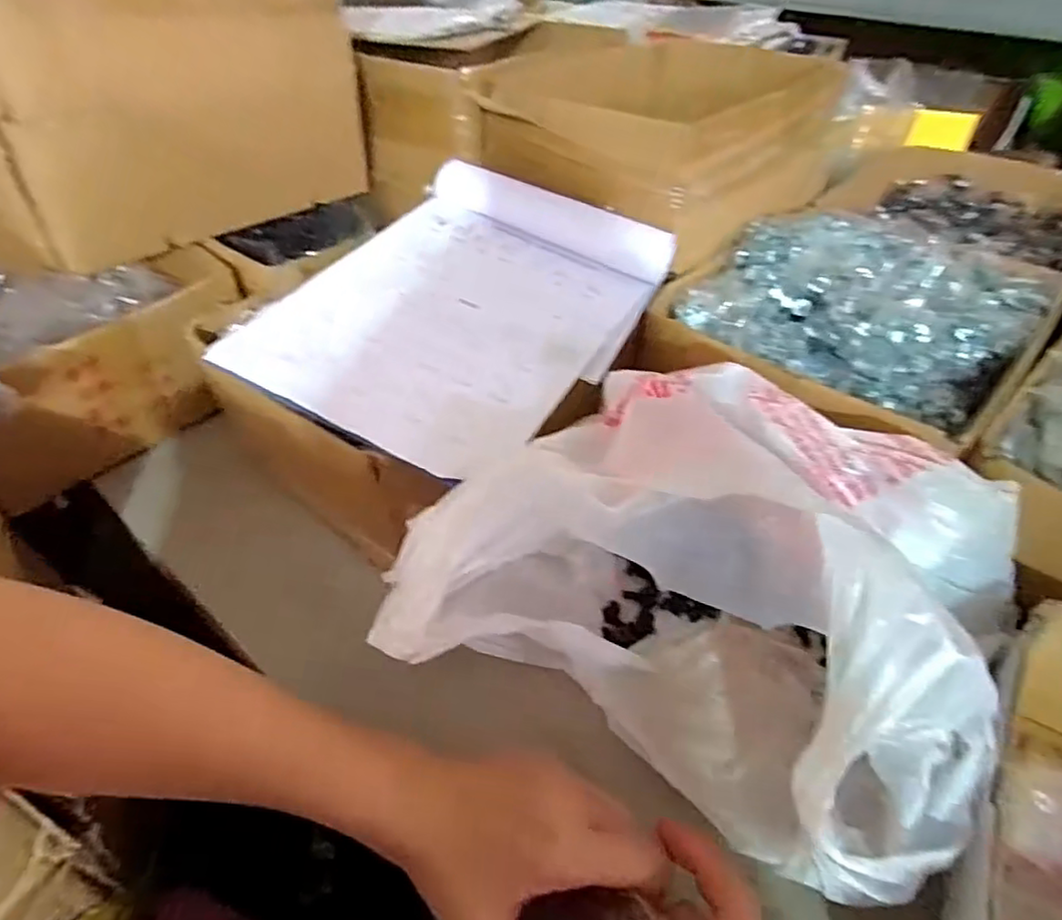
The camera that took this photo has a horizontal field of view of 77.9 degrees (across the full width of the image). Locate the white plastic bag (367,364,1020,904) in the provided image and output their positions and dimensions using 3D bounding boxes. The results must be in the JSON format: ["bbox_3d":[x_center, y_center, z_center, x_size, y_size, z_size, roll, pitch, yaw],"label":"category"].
[{"bbox_3d":[0.104,0.071,0.375,0.319,0.178,0.236,17,44,17],"label":"white plastic bag"}]

